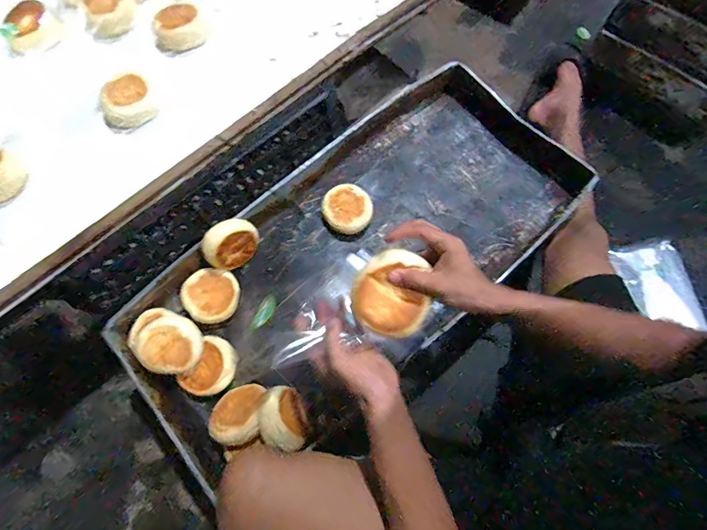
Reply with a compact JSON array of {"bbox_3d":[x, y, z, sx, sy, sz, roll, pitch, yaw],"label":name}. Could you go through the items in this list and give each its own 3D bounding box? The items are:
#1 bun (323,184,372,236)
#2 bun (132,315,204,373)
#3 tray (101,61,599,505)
[{"bbox_3d":[-0.010,-0.104,0.709,0.086,0.042,0.092,0,72,1],"label":"bun"},{"bbox_3d":[-0.299,0.133,0.613,0.095,0.032,0.095,6,71,-17],"label":"bun"},{"bbox_3d":[0.012,-0.023,0.678,0.840,0.068,0.420,-42,76,-11],"label":"tray"}]

